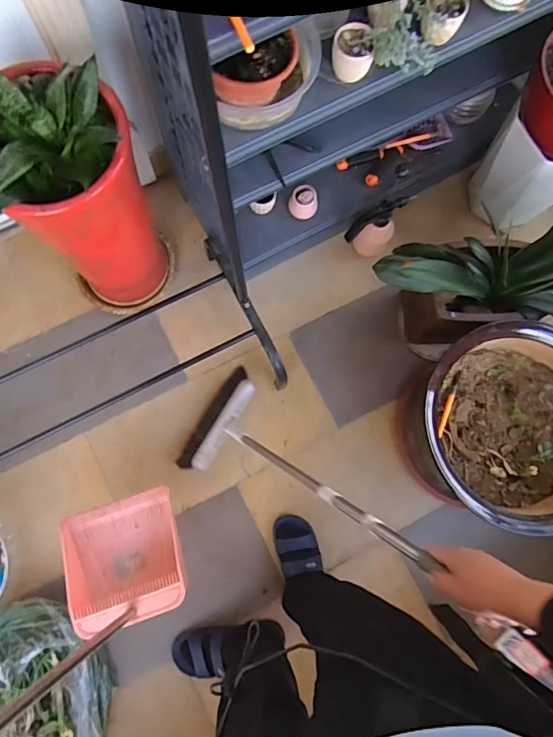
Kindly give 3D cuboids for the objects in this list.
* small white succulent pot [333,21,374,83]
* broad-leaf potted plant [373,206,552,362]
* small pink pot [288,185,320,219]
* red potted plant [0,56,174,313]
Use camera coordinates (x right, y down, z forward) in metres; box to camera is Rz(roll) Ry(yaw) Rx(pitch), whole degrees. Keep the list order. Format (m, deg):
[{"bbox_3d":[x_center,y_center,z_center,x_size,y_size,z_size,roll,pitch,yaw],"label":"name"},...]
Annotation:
[{"bbox_3d":[0.130,-0.549,0.813,0.063,0.054,0.069,1,80,-3],"label":"small white succulent pot"},{"bbox_3d":[0.474,-0.185,1.074,0.508,0.424,0.232,-13,81,-5],"label":"broad-leaf potted plant"},{"bbox_3d":[0.070,-0.423,1.191,0.064,0.060,0.065,1,80,-3],"label":"small pink pot"},{"bbox_3d":[-0.397,-0.337,0.993,0.271,0.581,0.243,-29,83,-8],"label":"red potted plant"}]

